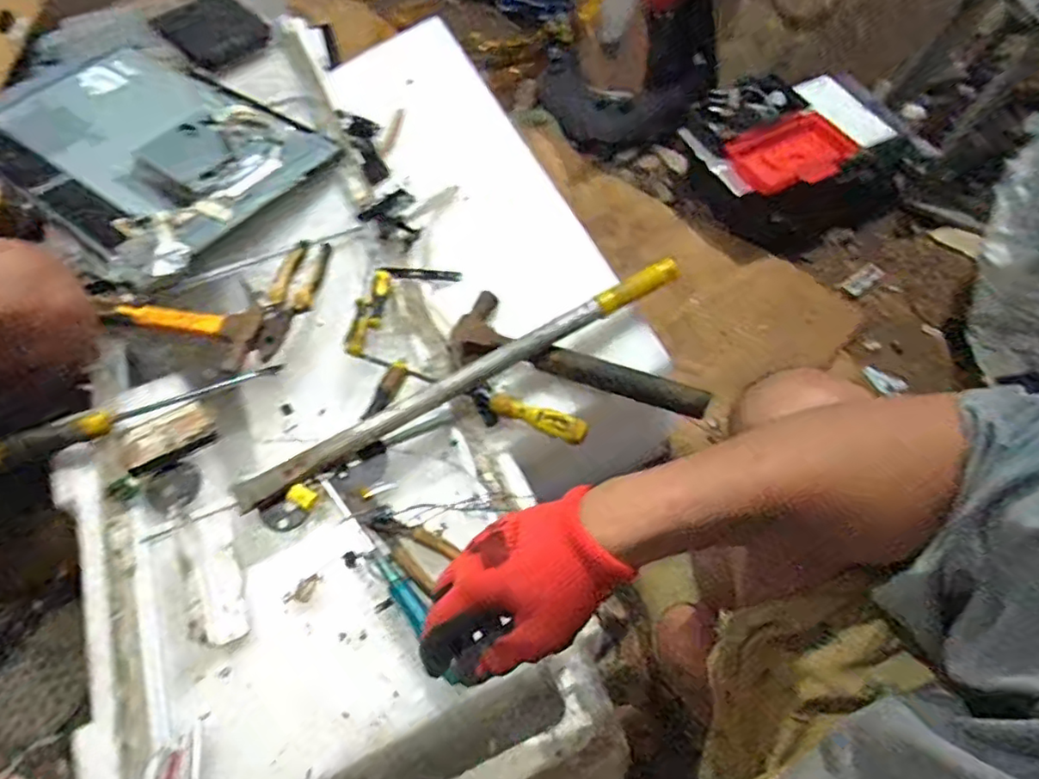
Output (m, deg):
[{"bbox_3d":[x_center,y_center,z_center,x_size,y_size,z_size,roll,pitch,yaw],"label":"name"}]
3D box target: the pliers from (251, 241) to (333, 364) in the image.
[{"bbox_3d":[-0.286,-0.118,0.765,0.062,0.017,0.177,4,60,5],"label":"pliers"}]

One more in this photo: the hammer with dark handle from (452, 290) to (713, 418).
[{"bbox_3d":[0.063,-0.034,0.695,0.303,0.037,0.101,21,63,14],"label":"hammer with dark handle"}]

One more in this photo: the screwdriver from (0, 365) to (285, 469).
[{"bbox_3d":[-0.423,0.019,0.685,0.300,0.028,0.030,-23,61,-10],"label":"screwdriver"}]

